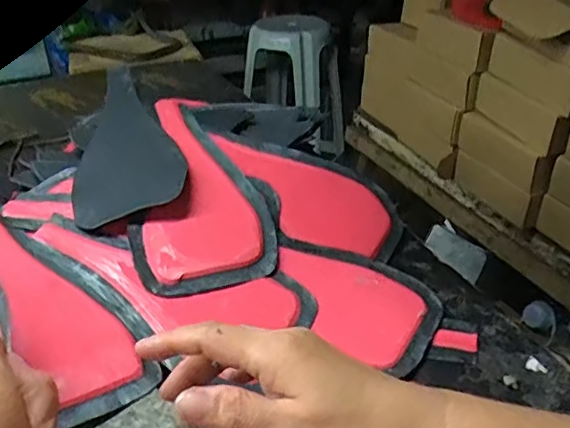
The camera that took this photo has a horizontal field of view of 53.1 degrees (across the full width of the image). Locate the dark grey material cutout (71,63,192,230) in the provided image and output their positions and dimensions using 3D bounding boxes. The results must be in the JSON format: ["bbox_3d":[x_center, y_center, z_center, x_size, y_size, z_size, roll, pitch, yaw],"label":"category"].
[{"bbox_3d":[-0.148,-0.071,0.523,0.095,0.010,0.203,-15,48,-7],"label":"dark grey material cutout"}]

